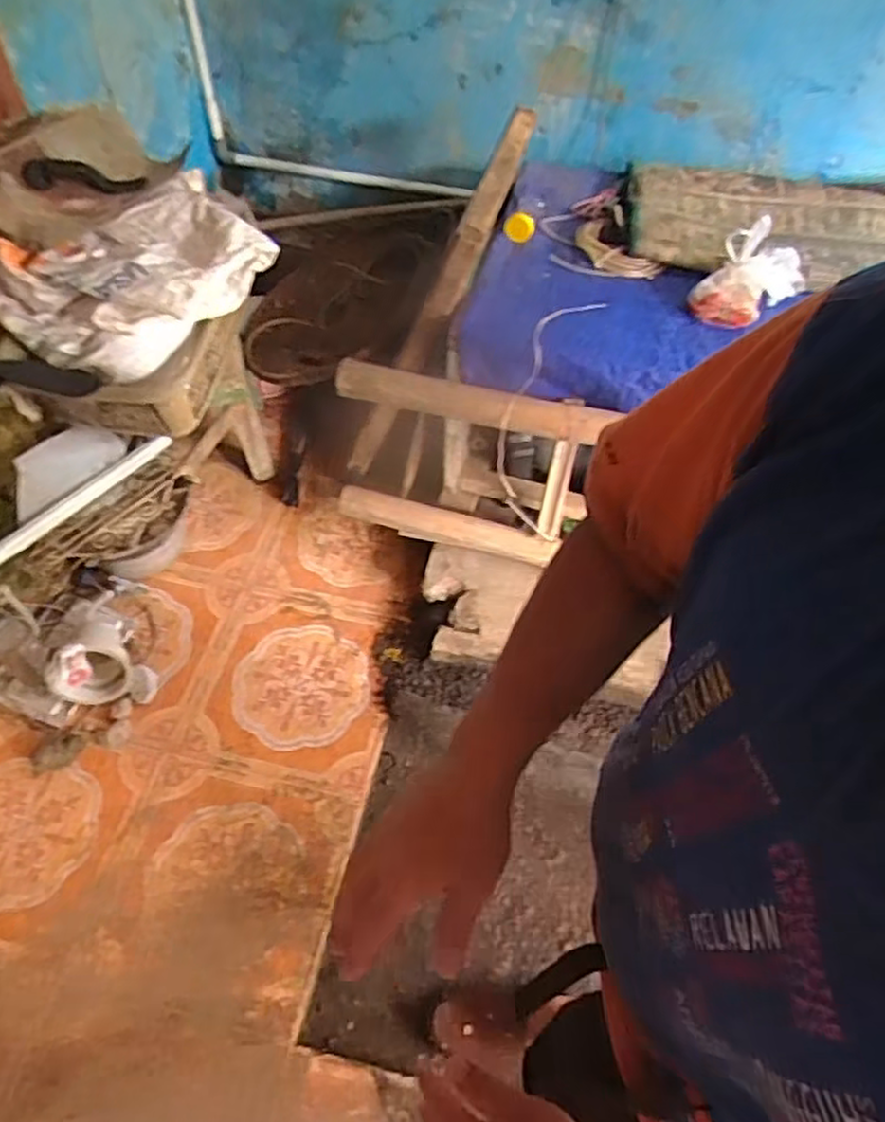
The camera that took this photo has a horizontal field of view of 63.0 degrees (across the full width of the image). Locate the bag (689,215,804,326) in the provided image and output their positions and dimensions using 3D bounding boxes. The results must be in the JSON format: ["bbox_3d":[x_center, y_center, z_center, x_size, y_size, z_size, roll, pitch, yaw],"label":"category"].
[{"bbox_3d":[0.564,-0.526,1.315,0.222,0.107,0.129,-35,62,-21],"label":"bag"}]

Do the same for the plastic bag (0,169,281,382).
[{"bbox_3d":[-0.532,-0.535,1.377,0.373,0.187,0.504,33,62,20],"label":"plastic bag"}]

